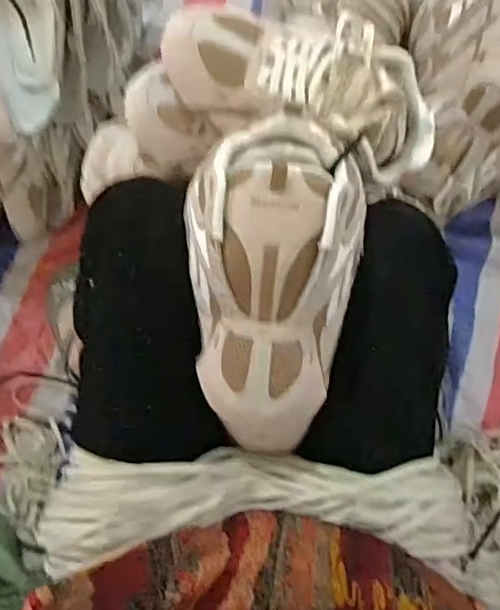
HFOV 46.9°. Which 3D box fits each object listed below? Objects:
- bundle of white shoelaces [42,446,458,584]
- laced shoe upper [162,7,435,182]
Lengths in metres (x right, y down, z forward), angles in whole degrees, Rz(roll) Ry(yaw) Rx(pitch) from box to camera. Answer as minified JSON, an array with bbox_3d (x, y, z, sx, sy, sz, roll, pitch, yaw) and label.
[{"bbox_3d":[0.005,0.170,0.484,0.355,0.056,0.091,-1,74,-2],"label":"bundle of white shoelaces"},{"bbox_3d":[0.046,-0.193,0.518,0.255,0.075,0.114,15,74,3],"label":"laced shoe upper"}]

